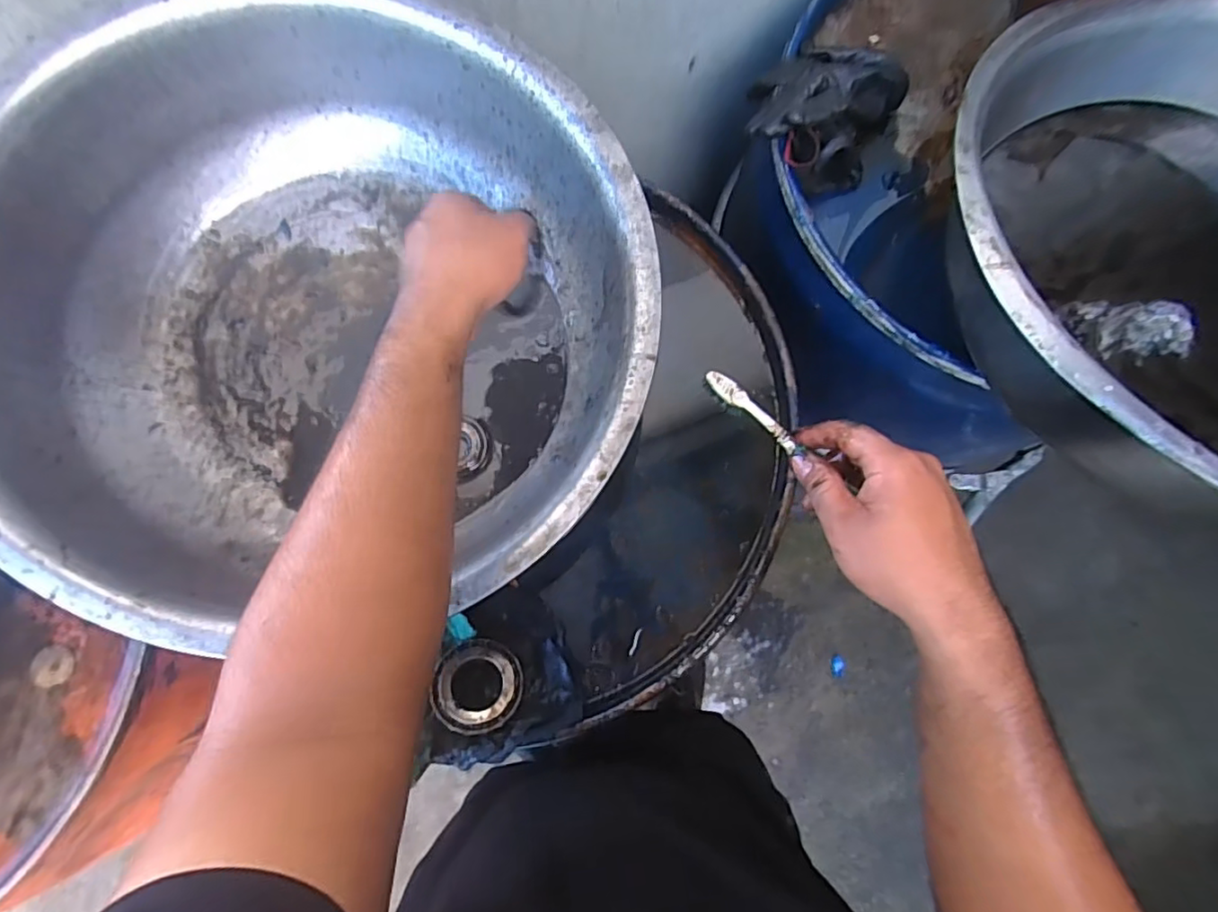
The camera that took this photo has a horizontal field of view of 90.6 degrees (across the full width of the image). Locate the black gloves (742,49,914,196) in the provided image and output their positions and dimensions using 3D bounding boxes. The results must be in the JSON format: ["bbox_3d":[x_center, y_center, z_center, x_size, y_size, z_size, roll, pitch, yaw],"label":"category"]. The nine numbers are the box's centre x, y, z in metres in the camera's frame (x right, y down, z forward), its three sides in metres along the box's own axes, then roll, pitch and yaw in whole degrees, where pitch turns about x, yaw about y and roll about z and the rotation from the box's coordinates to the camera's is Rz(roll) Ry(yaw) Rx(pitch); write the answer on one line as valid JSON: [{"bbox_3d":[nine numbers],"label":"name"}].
[{"bbox_3d":[0.208,-0.345,0.590,0.134,0.069,0.141,0,77,0],"label":"black gloves"}]

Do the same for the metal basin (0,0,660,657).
[{"bbox_3d":[-0.226,-0.124,0.493,0.490,0.169,0.487,0,77,0],"label":"metal basin"}]

